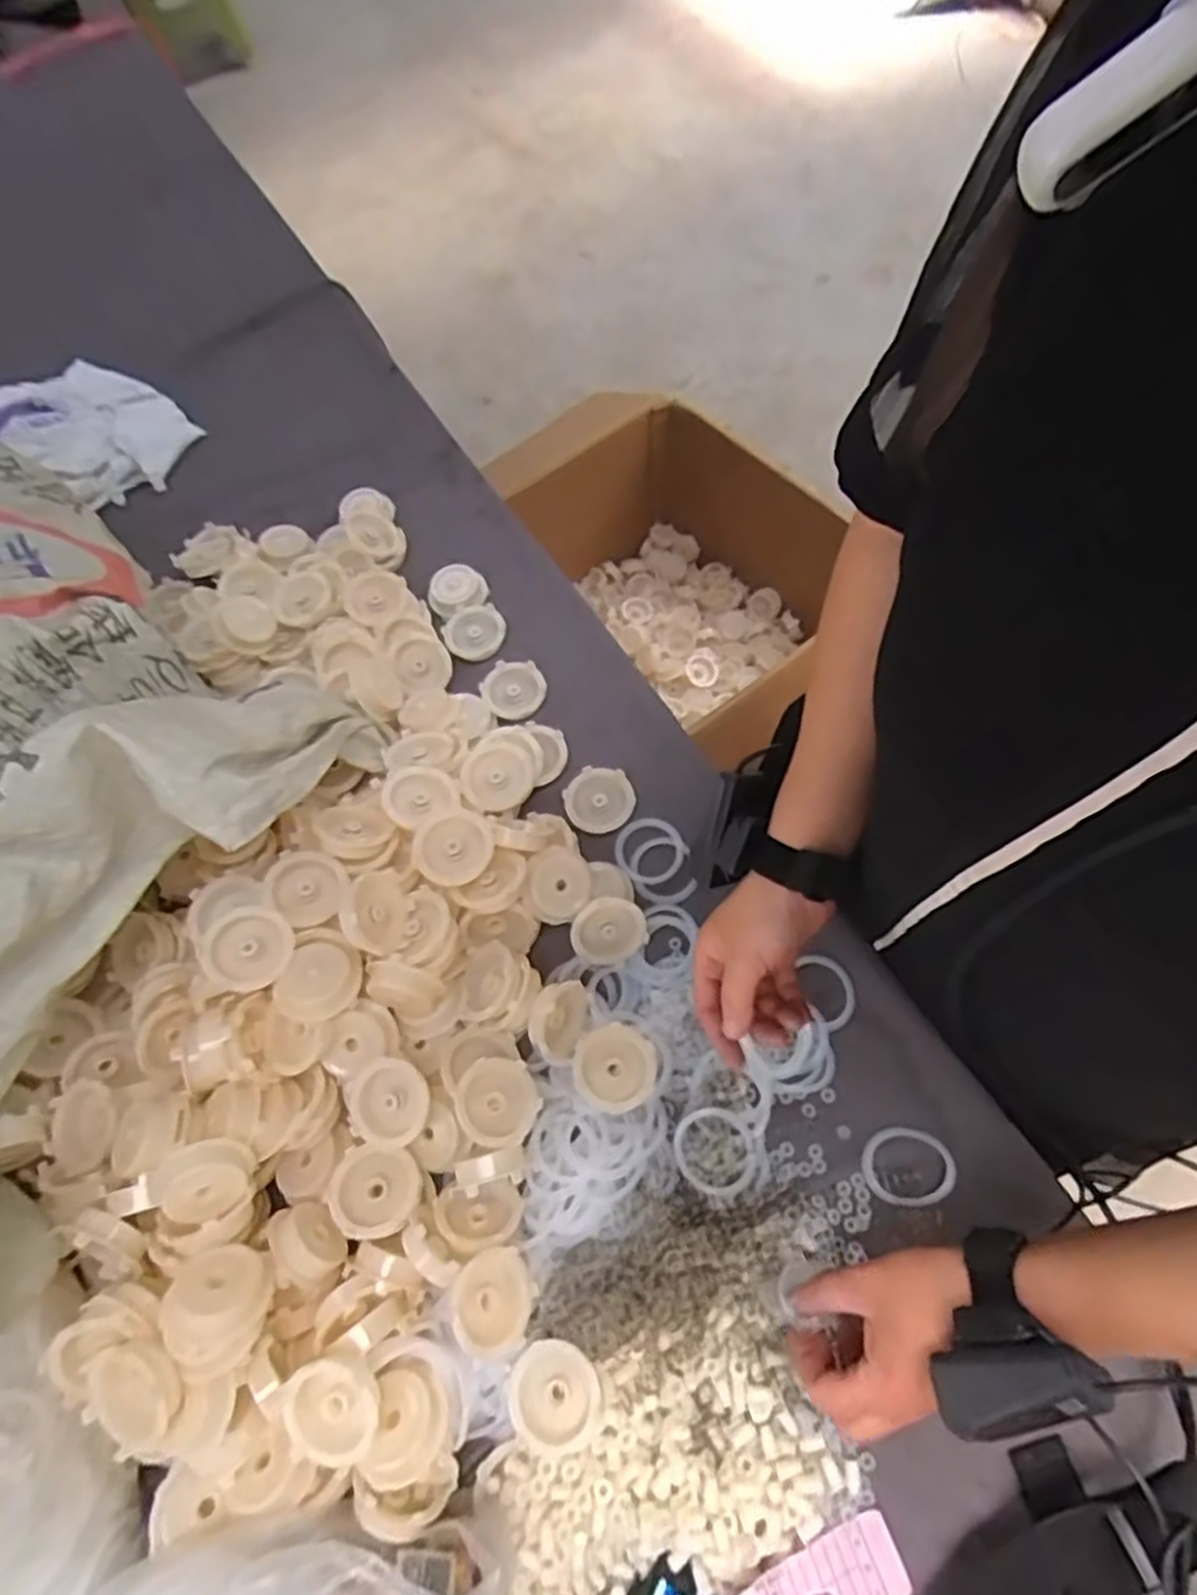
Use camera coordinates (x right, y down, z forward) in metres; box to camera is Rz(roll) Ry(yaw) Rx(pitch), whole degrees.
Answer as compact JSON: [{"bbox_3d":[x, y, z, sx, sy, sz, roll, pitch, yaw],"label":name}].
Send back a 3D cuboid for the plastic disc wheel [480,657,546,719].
[{"bbox_3d":[-0.072,-0.094,0.654,0.052,0.007,0.054,-2,66,4],"label":"plastic disc wheel"}]

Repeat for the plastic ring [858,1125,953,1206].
[{"bbox_3d":[0.200,0.237,0.495,0.057,0.008,0.047,-21,66,-4],"label":"plastic ring"}]

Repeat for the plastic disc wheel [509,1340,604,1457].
[{"bbox_3d":[-0.025,0.344,0.443,0.051,0.019,0.052,-2,66,4],"label":"plastic disc wheel"}]

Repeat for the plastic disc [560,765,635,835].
[{"bbox_3d":[0.000,0.002,0.609,0.053,0.013,0.054,-2,66,4],"label":"plastic disc"}]

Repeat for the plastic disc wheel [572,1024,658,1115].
[{"bbox_3d":[0.012,0.183,0.517,0.054,0.024,0.052,-2,66,4],"label":"plastic disc wheel"}]

